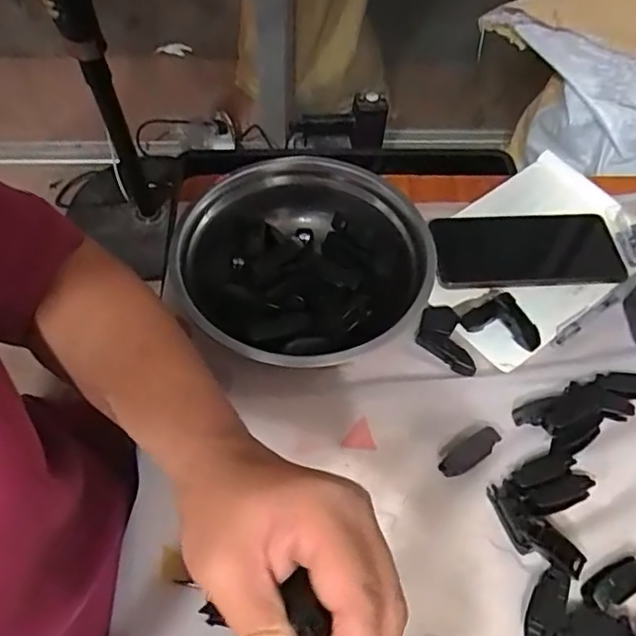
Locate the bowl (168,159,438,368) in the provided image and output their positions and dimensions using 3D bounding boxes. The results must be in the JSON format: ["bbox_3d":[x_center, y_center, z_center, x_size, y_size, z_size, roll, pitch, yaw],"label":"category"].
[{"bbox_3d":[-0.011,-0.041,0.481,0.193,0.061,0.203,1,57,-1],"label":"bowl"}]

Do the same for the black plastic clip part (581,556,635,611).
[{"bbox_3d":[0.199,0.176,0.380,0.051,0.014,0.021,-23,60,-16],"label":"black plastic clip part"}]

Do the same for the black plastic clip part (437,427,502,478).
[{"bbox_3d":[0.112,0.099,0.423,0.049,0.009,0.019,-27,61,-18],"label":"black plastic clip part"}]

